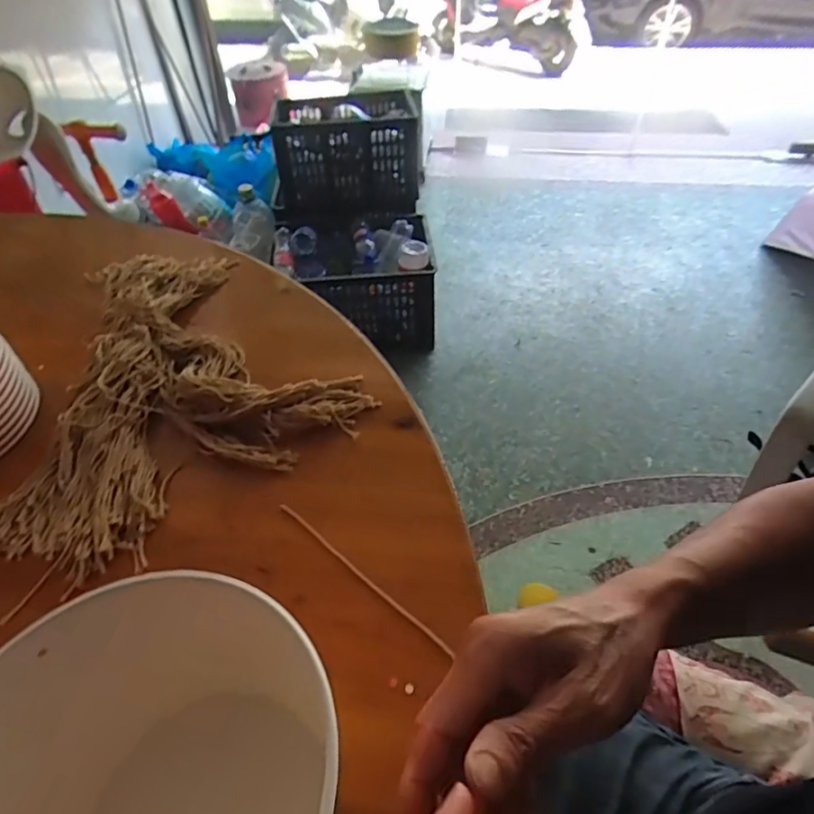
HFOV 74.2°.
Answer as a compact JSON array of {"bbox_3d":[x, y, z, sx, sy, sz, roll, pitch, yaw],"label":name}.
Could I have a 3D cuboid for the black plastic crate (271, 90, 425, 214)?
[{"bbox_3d":[-0.174,-0.747,1.605,0.428,0.318,0.255,-1,47,1],"label":"black plastic crate"}]

